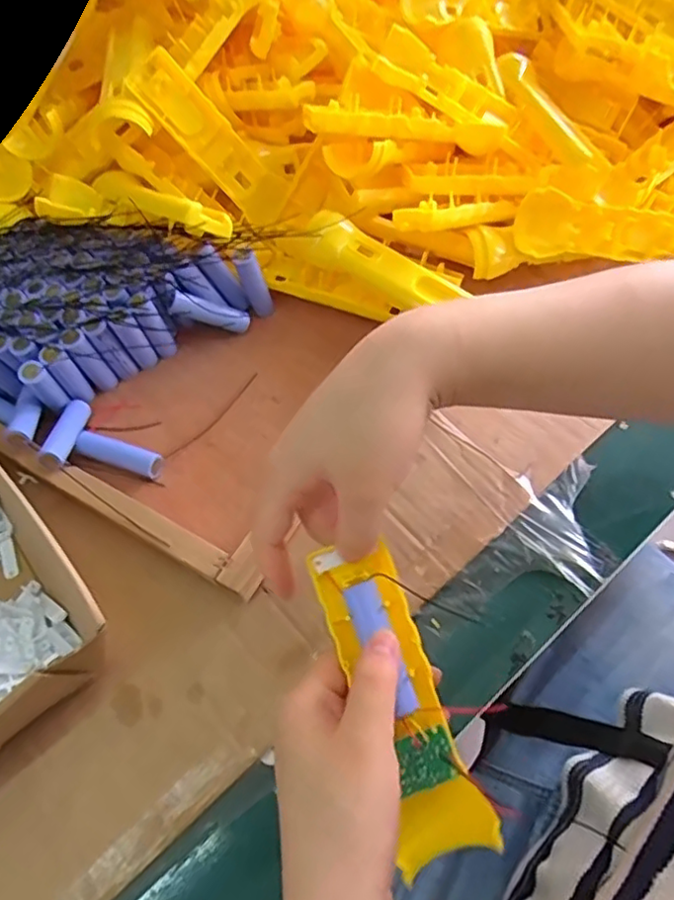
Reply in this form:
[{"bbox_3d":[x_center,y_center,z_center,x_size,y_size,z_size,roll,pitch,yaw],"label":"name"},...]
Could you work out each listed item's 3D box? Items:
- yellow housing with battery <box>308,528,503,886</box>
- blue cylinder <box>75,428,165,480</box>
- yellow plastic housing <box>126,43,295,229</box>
[{"bbox_3d":[0.030,0.124,0.310,0.048,0.021,0.158,-21,81,-8],"label":"yellow housing with battery"},{"bbox_3d":[-0.162,0.004,0.462,0.067,0.019,0.018,18,62,14],"label":"blue cylinder"},{"bbox_3d":[-0.106,-0.261,0.521,0.155,0.036,0.042,44,66,-17],"label":"yellow plastic housing"}]

